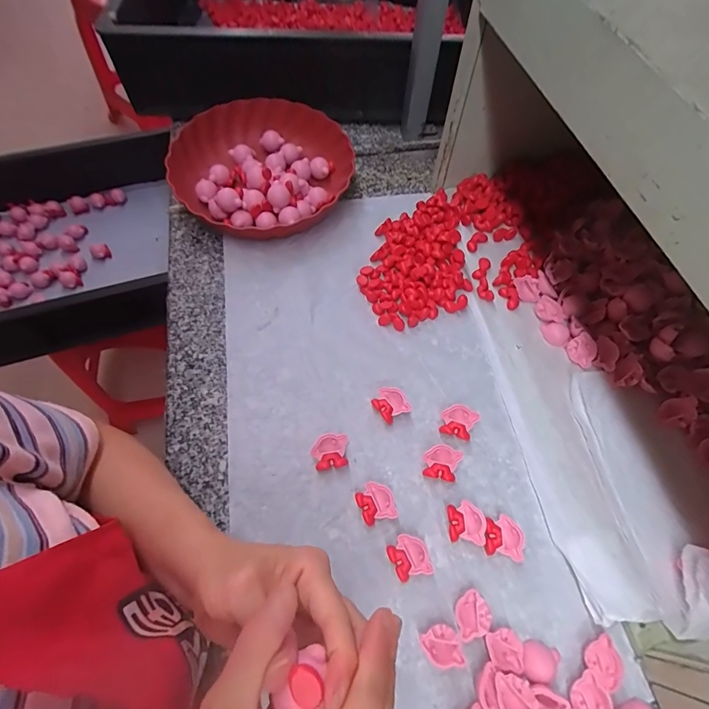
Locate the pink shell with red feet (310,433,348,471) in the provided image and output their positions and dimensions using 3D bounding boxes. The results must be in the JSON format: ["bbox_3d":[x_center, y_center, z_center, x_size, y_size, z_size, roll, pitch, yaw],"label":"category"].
[{"bbox_3d":[-0.024,0.098,0.395,0.035,0.018,0.031,-11,64,-6],"label":"pink shell with red feet"}]

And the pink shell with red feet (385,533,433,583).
[{"bbox_3d":[0.049,0.183,0.356,0.033,0.014,0.037,-23,66,-12],"label":"pink shell with red feet"}]

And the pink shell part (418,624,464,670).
[{"bbox_3d":[0.071,0.242,0.325,0.029,0.014,0.030,-18,65,-9],"label":"pink shell part"}]

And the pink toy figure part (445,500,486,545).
[{"bbox_3d":[0.104,0.158,0.370,0.034,0.015,0.037,-3,63,-2],"label":"pink toy figure part"}]

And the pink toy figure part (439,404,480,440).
[{"bbox_3d":[0.109,0.071,0.414,0.035,0.016,0.031,20,64,9],"label":"pink toy figure part"}]

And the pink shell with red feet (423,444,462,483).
[{"bbox_3d":[0.086,0.109,0.394,0.034,0.016,0.032,14,64,6],"label":"pink shell with red feet"}]

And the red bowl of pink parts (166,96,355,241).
[{"bbox_3d":[-0.128,-0.258,0.550,0.245,0.060,0.242,0,63,-1],"label":"red bowl of pink parts"}]

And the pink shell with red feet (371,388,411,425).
[{"bbox_3d":[0.039,0.053,0.422,0.031,0.015,0.035,-35,68,-17],"label":"pink shell with red feet"}]

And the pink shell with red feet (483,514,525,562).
[{"bbox_3d":[0.137,0.169,0.366,0.035,0.018,0.036,0,63,-1],"label":"pink shell with red feet"}]

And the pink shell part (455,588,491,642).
[{"bbox_3d":[0.098,0.221,0.335,0.030,0.017,0.030,-17,65,-9],"label":"pink shell part"}]

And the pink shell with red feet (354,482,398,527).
[{"bbox_3d":[0.020,0.141,0.375,0.033,0.014,0.035,-15,64,-8],"label":"pink shell with red feet"}]

